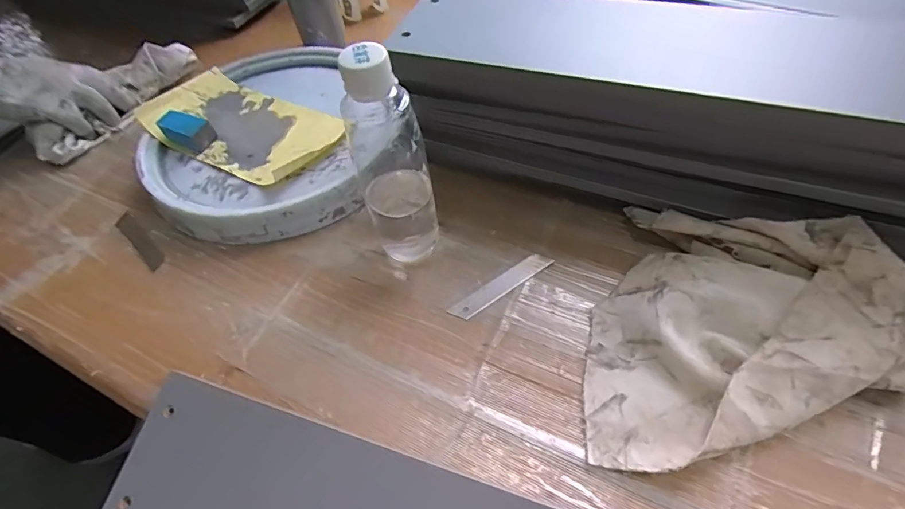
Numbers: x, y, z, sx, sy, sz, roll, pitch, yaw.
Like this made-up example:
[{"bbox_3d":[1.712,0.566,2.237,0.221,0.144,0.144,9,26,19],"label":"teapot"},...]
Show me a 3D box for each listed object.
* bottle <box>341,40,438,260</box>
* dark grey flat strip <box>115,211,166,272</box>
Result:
[{"bbox_3d":[-0.047,-0.068,0.353,0.052,0.187,0.051,-20,54,-9],"label":"bottle"},{"bbox_3d":[-0.307,-0.014,0.445,0.088,0.007,0.017,36,56,26],"label":"dark grey flat strip"}]

